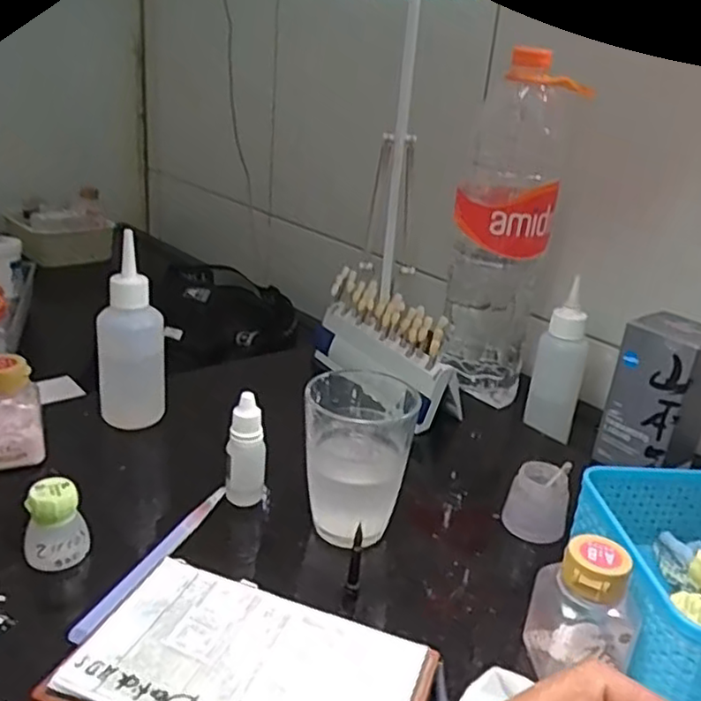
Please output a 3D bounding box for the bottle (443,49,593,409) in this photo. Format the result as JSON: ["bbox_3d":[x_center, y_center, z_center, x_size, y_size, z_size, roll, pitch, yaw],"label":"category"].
[{"bbox_3d":[0.136,-0.101,0.610,0.082,0.294,0.073,8,23,6],"label":"bottle"}]

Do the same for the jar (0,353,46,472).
[{"bbox_3d":[-0.233,0.041,0.455,0.045,0.071,0.034,-7,26,-25],"label":"jar"}]

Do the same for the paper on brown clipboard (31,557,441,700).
[{"bbox_3d":[-0.046,0.144,0.300,0.147,0.012,0.094,13,24,19],"label":"paper on brown clipboard"}]

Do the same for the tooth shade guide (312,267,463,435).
[{"bbox_3d":[0.026,-0.006,0.606,0.051,0.082,0.175,-9,27,-30],"label":"tooth shade guide"}]

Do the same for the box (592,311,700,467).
[{"bbox_3d":[0.234,0.034,0.510,0.051,0.110,0.061,-14,29,-38],"label":"box"}]

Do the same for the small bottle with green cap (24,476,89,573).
[{"bbox_3d":[-0.165,0.097,0.377,0.031,0.046,0.026,-7,25,-26],"label":"small bottle with green cap"}]

